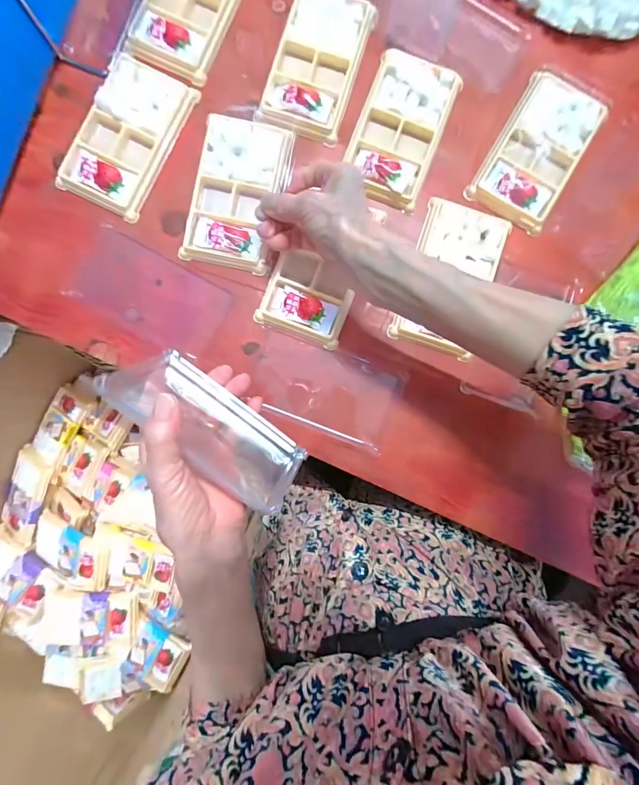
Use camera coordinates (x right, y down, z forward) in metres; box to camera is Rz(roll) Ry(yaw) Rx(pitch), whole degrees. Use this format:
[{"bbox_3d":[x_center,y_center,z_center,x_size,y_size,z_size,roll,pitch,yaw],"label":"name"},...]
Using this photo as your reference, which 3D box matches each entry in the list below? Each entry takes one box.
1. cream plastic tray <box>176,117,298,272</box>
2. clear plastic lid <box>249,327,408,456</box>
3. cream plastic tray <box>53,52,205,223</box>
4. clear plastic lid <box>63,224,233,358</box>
[{"bbox_3d":[-0.075,-0.184,0.339,0.079,0.015,0.132,12,90,-1],"label":"cream plastic tray"},{"bbox_3d":[0.006,-0.003,0.342,0.132,0.013,0.075,21,90,-1],"label":"clear plastic lid"},{"bbox_3d":[-0.175,-0.235,0.334,0.076,0.010,0.136,25,90,-1],"label":"cream plastic tray"},{"bbox_3d":[-0.158,-0.092,0.343,0.136,0.008,0.072,29,90,-1],"label":"clear plastic lid"}]

